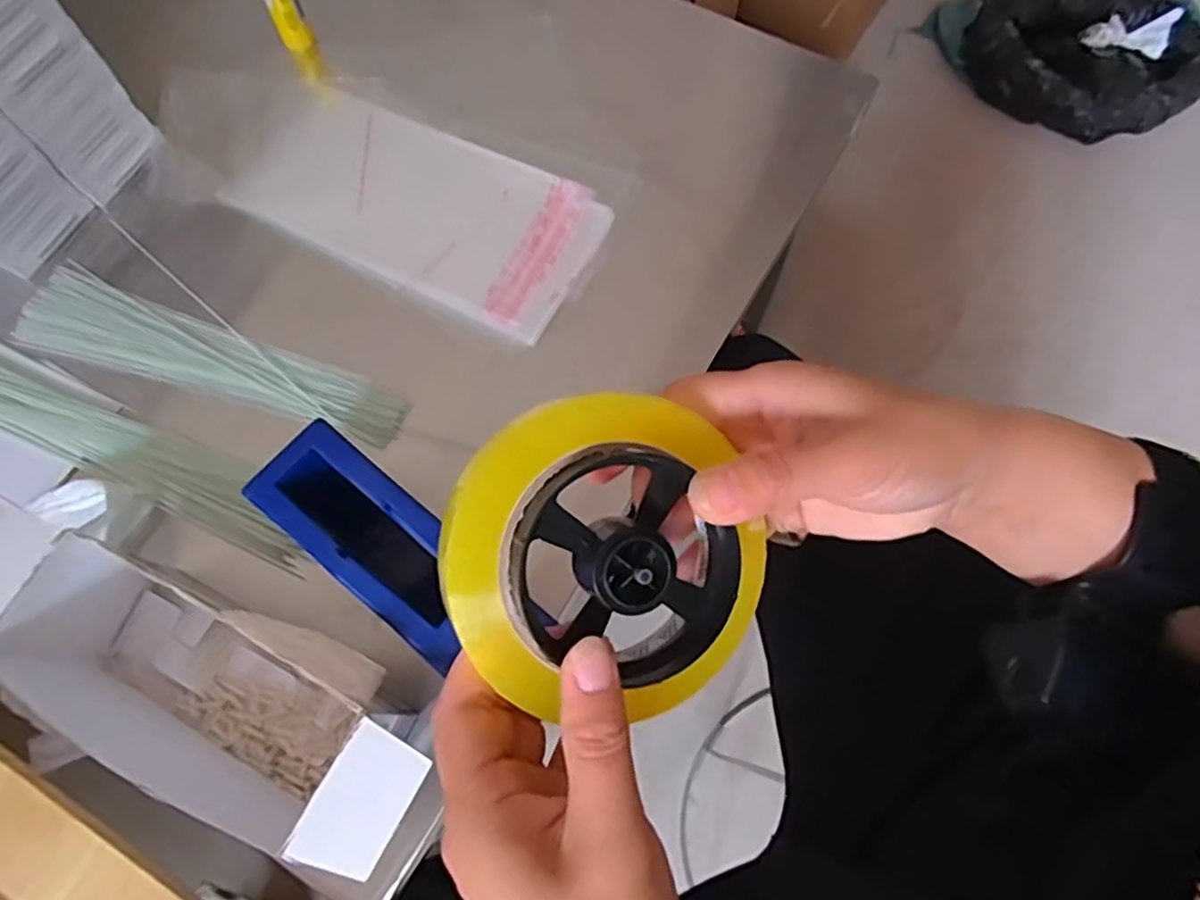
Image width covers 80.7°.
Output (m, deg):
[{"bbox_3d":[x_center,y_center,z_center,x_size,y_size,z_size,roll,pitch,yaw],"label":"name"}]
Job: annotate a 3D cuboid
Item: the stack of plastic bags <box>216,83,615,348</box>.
[{"bbox_3d":[-0.159,-0.213,0.607,0.313,0.014,0.152,28,72,10],"label":"stack of plastic bags"}]

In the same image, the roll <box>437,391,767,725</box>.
[{"bbox_3d":[0.002,0.036,0.245,0.106,0.048,0.106,0,89,-15],"label":"roll"}]

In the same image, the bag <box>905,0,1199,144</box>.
[{"bbox_3d":[0.813,-0.708,1.245,0.460,0.111,0.355,30,72,11],"label":"bag"}]

